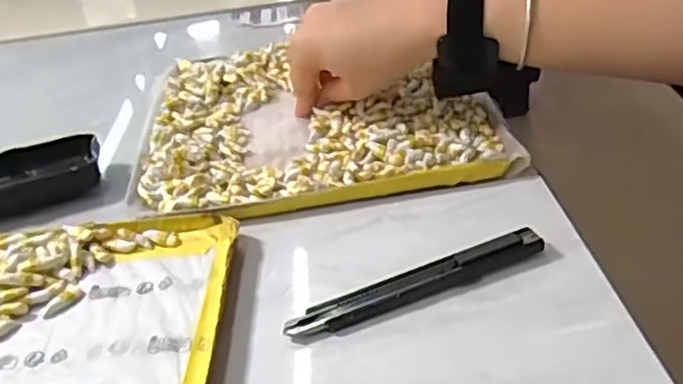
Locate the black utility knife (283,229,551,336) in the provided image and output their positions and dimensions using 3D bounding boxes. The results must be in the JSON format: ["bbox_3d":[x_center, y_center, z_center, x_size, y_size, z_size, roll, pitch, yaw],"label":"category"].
[{"bbox_3d":[0.038,0.044,0.313,0.131,0.011,0.017,-16,36,-13],"label":"black utility knife"}]

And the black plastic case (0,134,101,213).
[{"bbox_3d":[-0.216,-0.007,0.431,0.108,0.024,0.052,-19,37,-17],"label":"black plastic case"}]

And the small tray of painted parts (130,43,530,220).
[{"bbox_3d":[-0.022,-0.058,0.467,0.233,0.019,0.221,-9,35,-3],"label":"small tray of painted parts"}]

